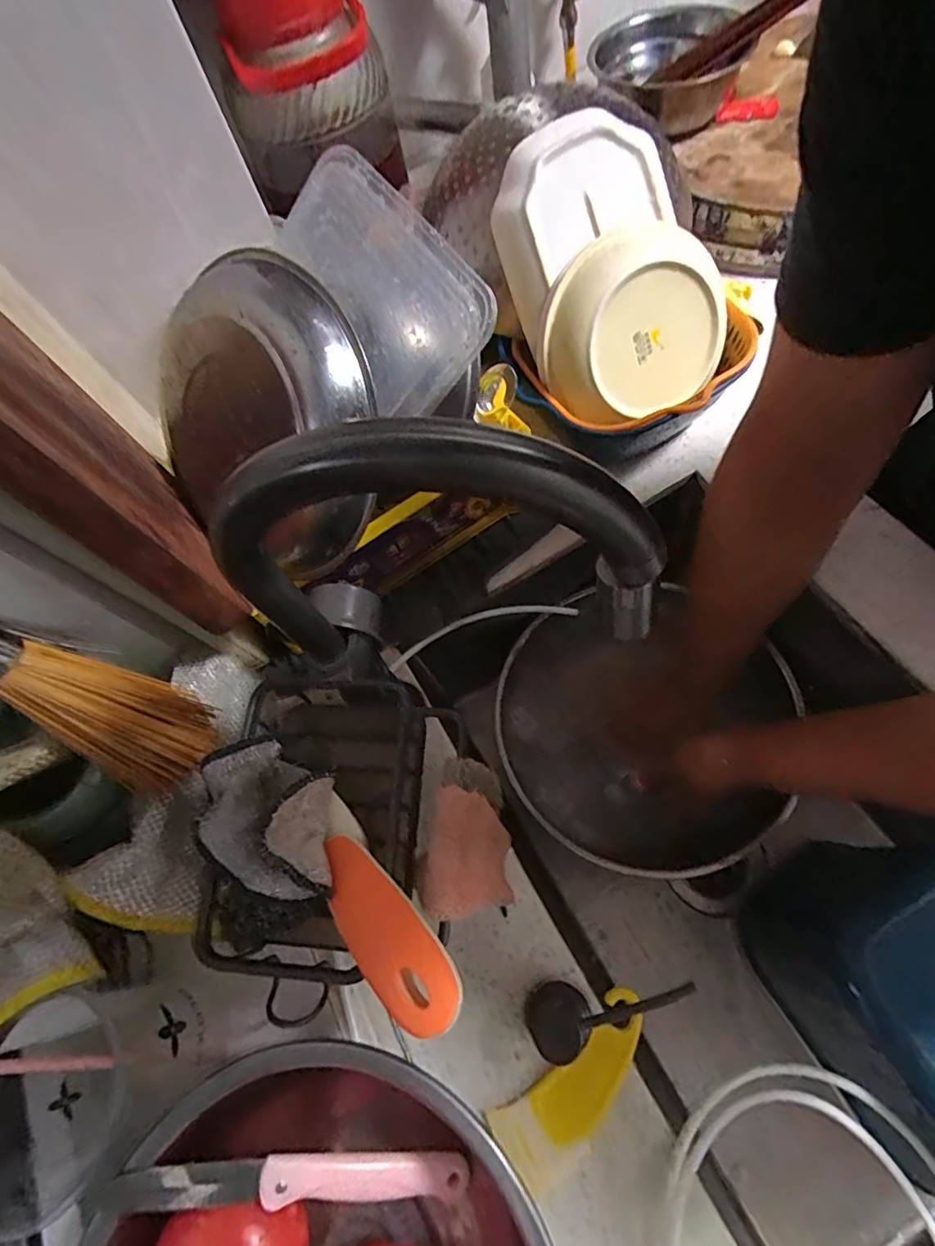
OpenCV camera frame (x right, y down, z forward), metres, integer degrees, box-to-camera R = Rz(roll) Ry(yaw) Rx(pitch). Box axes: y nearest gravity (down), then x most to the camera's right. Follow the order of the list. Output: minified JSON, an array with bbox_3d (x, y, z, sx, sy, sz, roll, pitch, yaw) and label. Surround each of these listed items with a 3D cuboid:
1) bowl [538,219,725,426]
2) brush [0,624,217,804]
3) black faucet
[{"bbox_3d":[0.154,-0.268,0.486,0.179,0.149,0.065,-19,32,-3],"label":"bowl"},{"bbox_3d":[-0.243,0.018,0.273,0.041,0.256,0.059,5,58,34],"label":"brush"},{"bbox_3d":[-0.013,-0.027,0.274,0.199,0.231,0.061,3,63,-2],"label":"black faucet"}]

